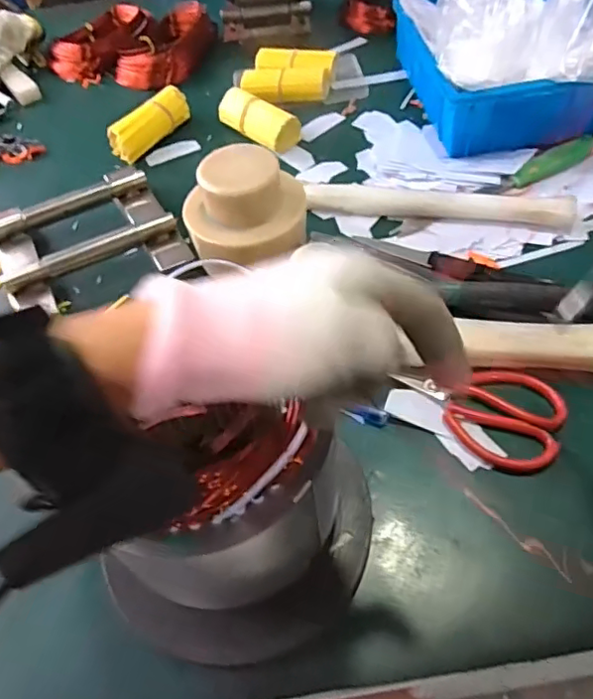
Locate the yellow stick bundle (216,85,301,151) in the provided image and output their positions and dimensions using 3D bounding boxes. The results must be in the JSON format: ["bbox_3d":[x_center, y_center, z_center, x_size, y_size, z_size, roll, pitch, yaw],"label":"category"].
[{"bbox_3d":[-0.049,-0.295,0.723,0.047,0.040,0.120,-39,58,-22],"label":"yellow stick bundle"}]

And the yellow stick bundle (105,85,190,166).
[{"bbox_3d":[-0.190,-0.295,0.740,0.043,0.038,0.121,32,62,27],"label":"yellow stick bundle"}]

